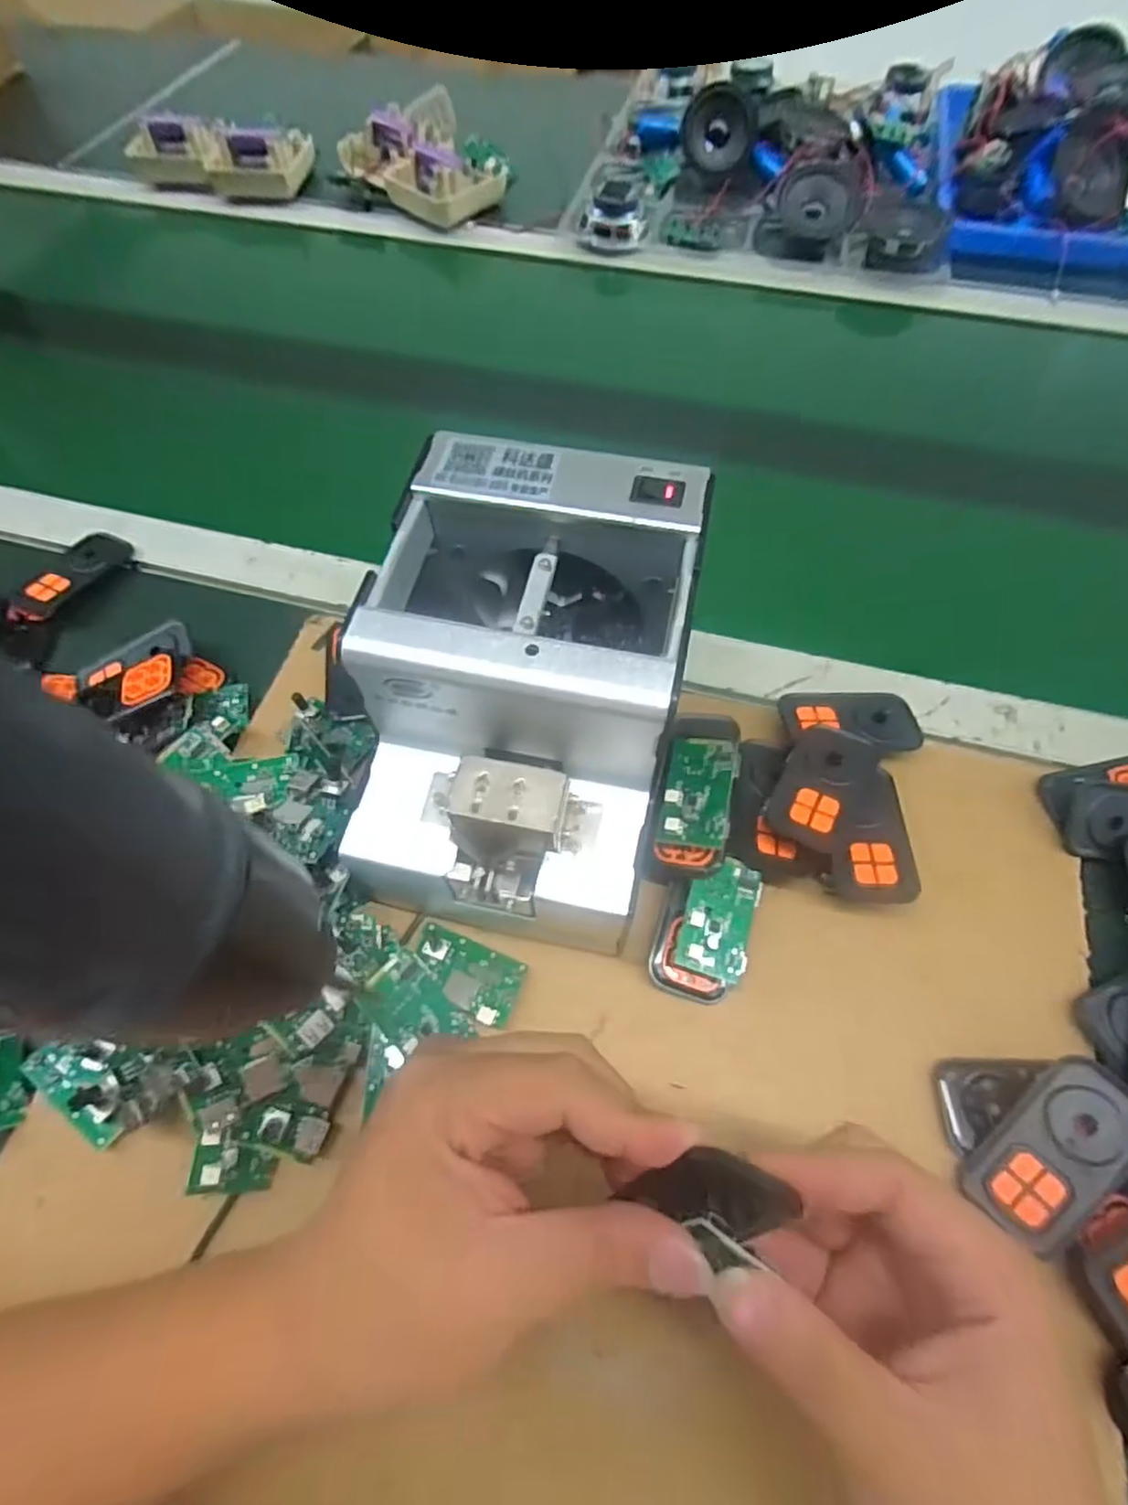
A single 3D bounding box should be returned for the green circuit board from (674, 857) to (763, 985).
[{"bbox_3d":[0.073,0.076,0.320,0.033,0.008,0.054,20,70,-1],"label":"green circuit board"}]

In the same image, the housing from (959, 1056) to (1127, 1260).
[{"bbox_3d":[0.200,0.160,0.276,0.073,0.014,0.039,-39,67,-17],"label":"housing"}]

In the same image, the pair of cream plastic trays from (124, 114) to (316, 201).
[{"bbox_3d":[-0.360,-0.624,0.719,0.189,0.044,0.090,12,62,8],"label":"pair of cream plastic trays"}]

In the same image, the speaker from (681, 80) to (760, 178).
[{"bbox_3d":[0.157,-0.629,0.695,0.070,0.067,0.028,8,36,7],"label":"speaker"}]

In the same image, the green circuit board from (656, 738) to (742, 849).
[{"bbox_3d":[0.065,0.019,0.331,0.034,0.008,0.056,5,61,21],"label":"green circuit board"}]

